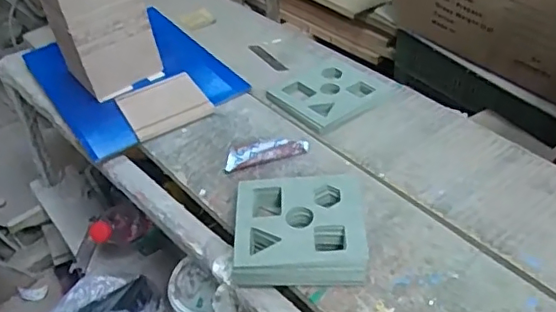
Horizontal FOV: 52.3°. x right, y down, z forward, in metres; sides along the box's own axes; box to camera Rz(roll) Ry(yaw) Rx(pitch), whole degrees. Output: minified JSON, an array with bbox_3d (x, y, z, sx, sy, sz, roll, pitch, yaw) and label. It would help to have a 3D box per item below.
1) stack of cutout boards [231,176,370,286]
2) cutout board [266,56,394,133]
[{"bbox_3d":[0.025,0.080,0.615,0.136,0.033,0.128,-1,42,3],"label":"stack of cutout boards"},{"bbox_3d":[0.072,-0.095,0.824,0.144,0.012,0.132,-31,49,-27],"label":"cutout board"}]

